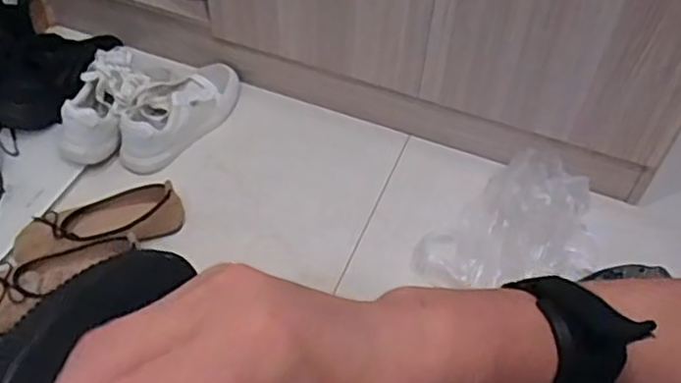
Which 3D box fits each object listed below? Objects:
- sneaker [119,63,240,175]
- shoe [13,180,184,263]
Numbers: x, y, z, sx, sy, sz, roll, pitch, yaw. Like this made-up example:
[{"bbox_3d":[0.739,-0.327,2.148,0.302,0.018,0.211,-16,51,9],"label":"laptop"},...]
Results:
[{"bbox_3d":[-0.259,-0.138,1.163,0.100,0.087,0.265,26,52,18],"label":"sneaker"},{"bbox_3d":[-0.349,0.053,0.999,0.234,0.053,0.096,-7,50,-9],"label":"shoe"}]

